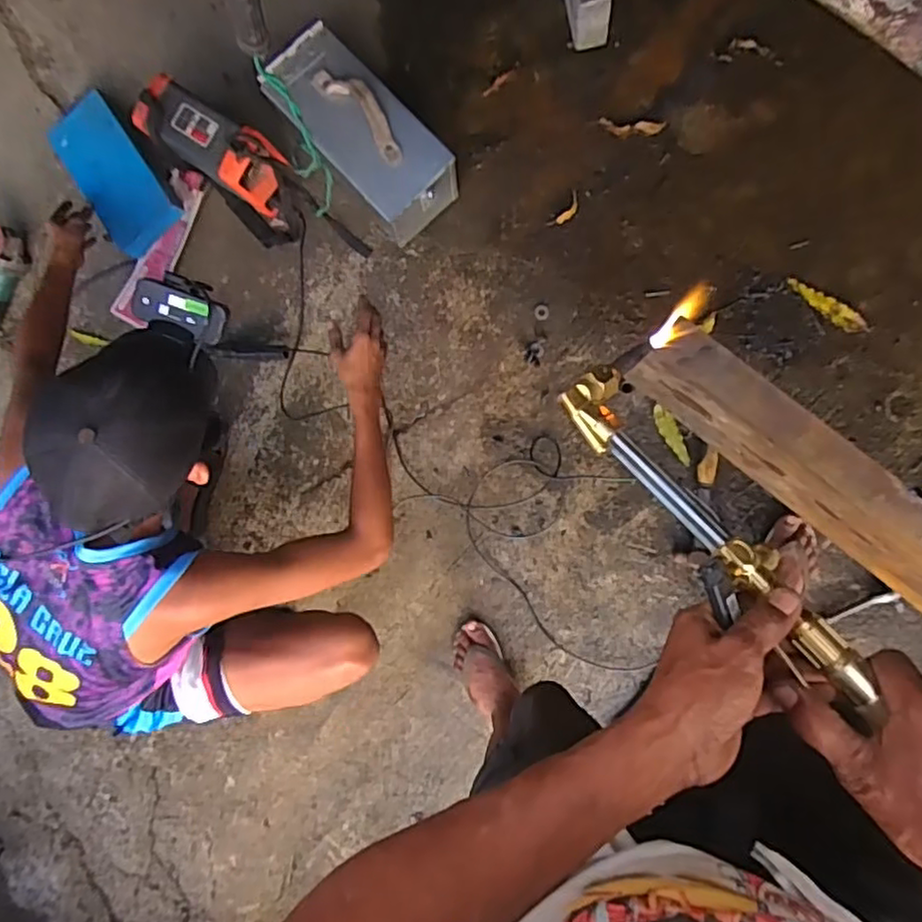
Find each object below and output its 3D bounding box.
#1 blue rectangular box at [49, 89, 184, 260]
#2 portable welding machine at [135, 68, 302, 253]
[{"bbox_3d":[-0.674,-0.549,1.255,0.154,0.043,0.274,-29,100,4],"label":"blue rectangular box"},{"bbox_3d":[-0.437,-0.544,1.206,0.287,0.197,0.140,34,91,7],"label":"portable welding machine"}]

